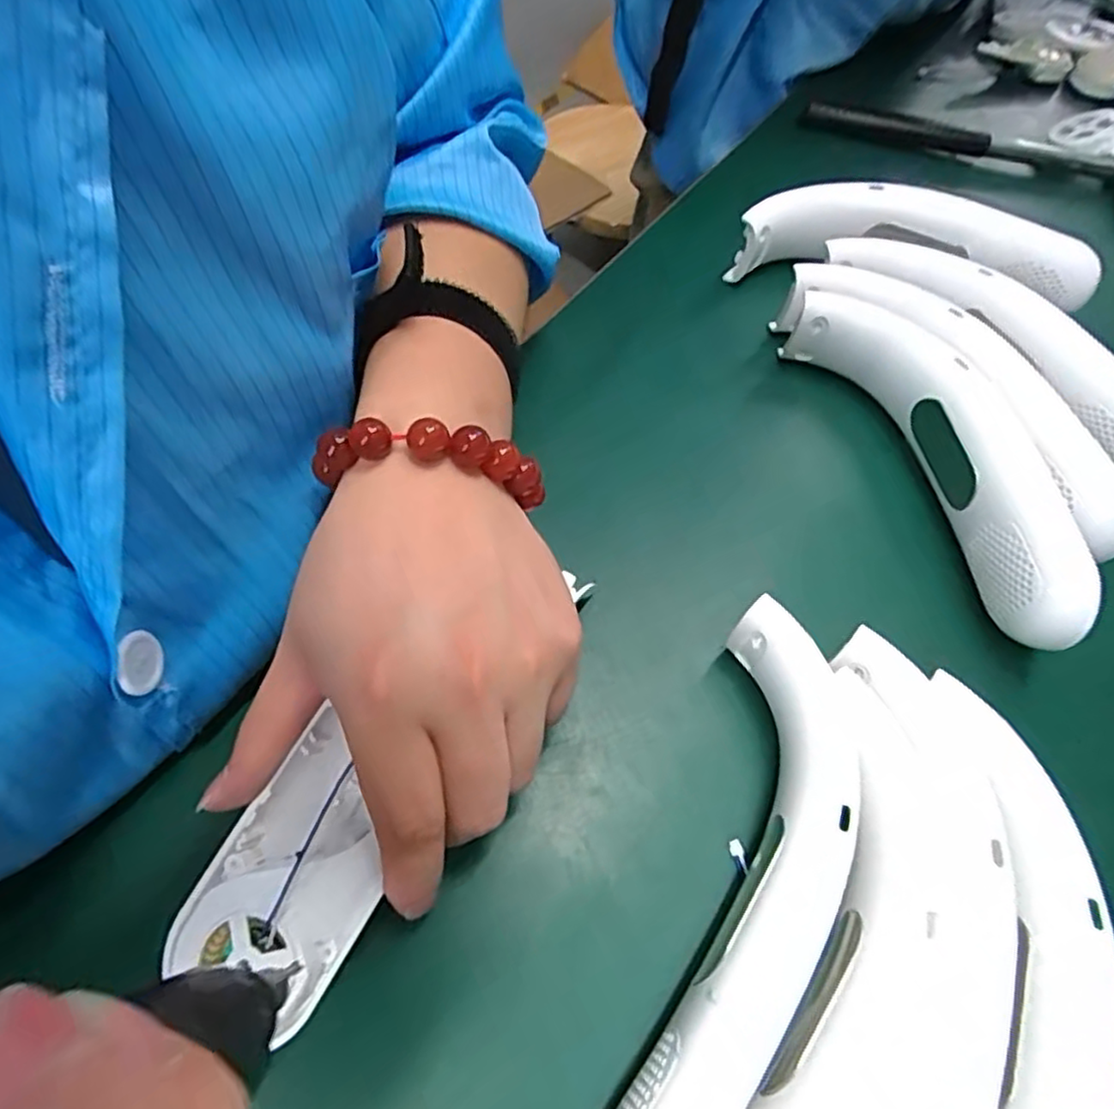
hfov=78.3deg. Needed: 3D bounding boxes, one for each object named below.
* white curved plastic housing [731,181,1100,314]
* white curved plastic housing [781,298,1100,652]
[{"bbox_3d":[0.202,-0.174,0.399,0.191,0.052,0.063,14,59,4],"label":"white curved plastic housing"},{"bbox_3d":[0.187,-0.052,0.330,0.047,0.053,0.199,-18,62,-14],"label":"white curved plastic housing"}]

